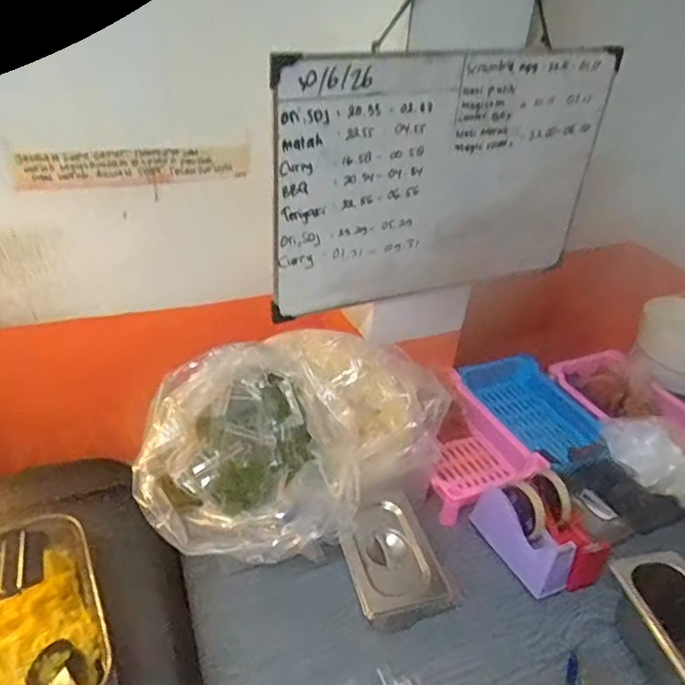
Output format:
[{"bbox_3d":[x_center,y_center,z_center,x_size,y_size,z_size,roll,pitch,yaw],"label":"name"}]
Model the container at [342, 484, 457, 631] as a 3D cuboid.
[{"bbox_3d":[0.060,0.301,0.806,0.120,0.078,0.180,-6,35,-18],"label":"container"}]

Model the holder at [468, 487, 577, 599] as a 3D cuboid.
[{"bbox_3d":[0.267,0.285,0.874,0.047,0.091,0.167,6,25,-37],"label":"holder"}]

